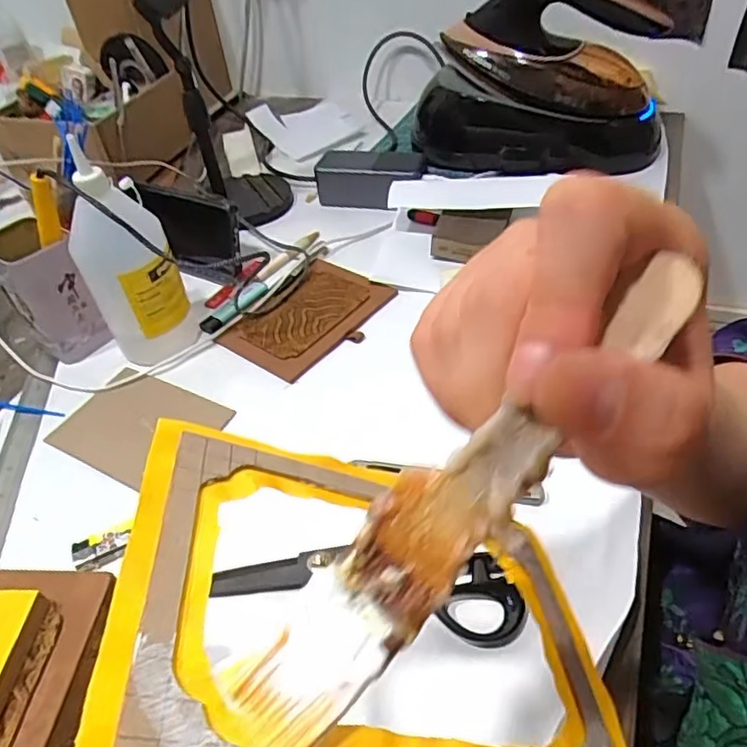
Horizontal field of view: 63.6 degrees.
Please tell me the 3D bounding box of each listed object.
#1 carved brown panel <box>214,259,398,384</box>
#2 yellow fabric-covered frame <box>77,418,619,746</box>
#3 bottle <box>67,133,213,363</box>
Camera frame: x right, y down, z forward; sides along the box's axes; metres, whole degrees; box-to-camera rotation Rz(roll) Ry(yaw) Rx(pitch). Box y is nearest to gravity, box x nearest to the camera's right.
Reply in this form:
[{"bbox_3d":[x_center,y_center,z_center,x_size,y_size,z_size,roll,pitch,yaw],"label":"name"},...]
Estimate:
[{"bbox_3d":[-0.060,-0.057,0.582,0.111,0.010,0.147,26,53,32],"label":"carved brown panel"},{"bbox_3d":[0.004,0.067,0.172,0.145,0.007,0.109,18,35,-20],"label":"yellow fabric-covered frame"},{"bbox_3d":[-0.203,-0.086,0.516,0.075,0.172,0.053,-34,49,-25],"label":"bottle"}]

